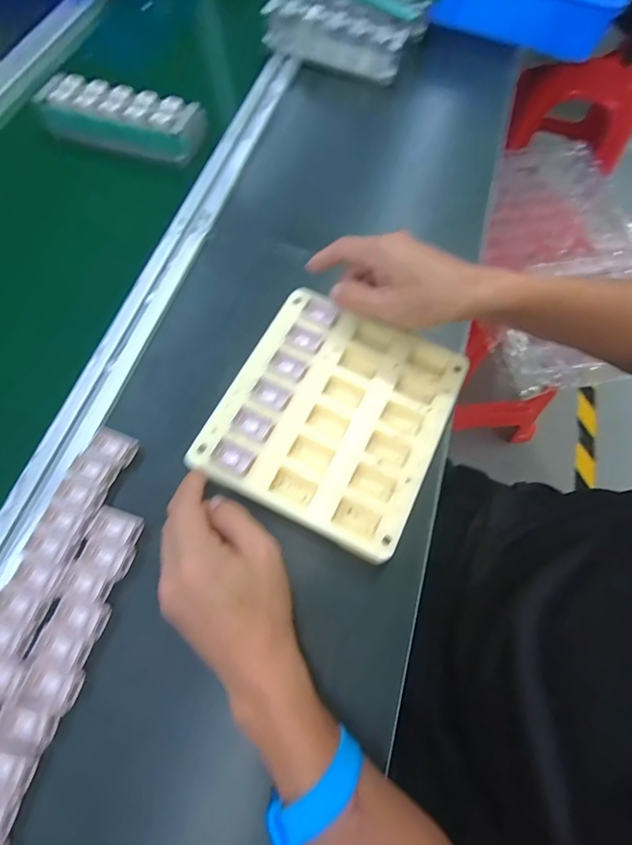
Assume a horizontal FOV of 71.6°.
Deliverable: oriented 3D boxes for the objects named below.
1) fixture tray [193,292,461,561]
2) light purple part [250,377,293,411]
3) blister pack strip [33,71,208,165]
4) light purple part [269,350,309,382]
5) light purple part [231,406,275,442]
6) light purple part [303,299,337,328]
[{"bbox_3d":[0.015,-0.011,0.377,0.179,0.014,0.196,24,68,9],"label":"fixture tray"},{"bbox_3d":[-0.038,-0.025,0.375,0.031,0.004,0.020,28,68,11],"label":"light purple part"},{"bbox_3d":[-0.234,-0.368,0.535,0.191,0.048,0.064,17,66,6],"label":"blister pack strip"},{"bbox_3d":[-0.024,-0.051,0.387,0.031,0.004,0.021,27,67,10],"label":"light purple part"},{"bbox_3d":[-0.052,0.001,0.364,0.032,0.004,0.020,27,67,10],"label":"light purple part"},{"bbox_3d":[0.004,-0.103,0.409,0.029,0.004,0.022,29,68,11],"label":"light purple part"}]

